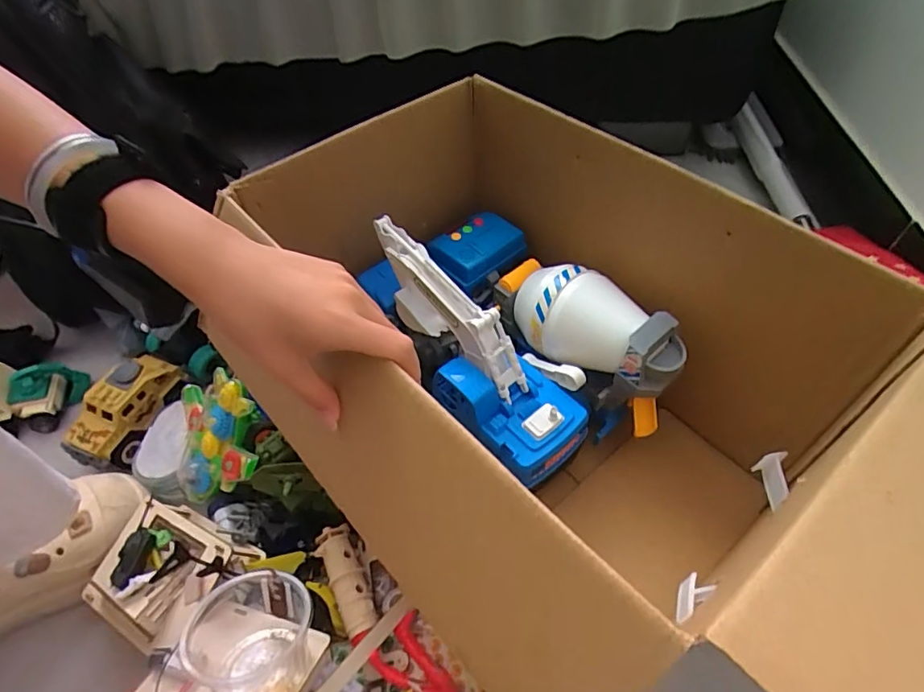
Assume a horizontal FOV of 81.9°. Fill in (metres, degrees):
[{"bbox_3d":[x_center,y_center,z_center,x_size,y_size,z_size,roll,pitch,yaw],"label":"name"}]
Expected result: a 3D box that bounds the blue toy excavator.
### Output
[{"bbox_3d":[0.001,0.002,0.471,0.094,0.110,0.260,-35,77,-22],"label":"blue toy excavator"}]

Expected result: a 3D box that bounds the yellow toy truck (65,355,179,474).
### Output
[{"bbox_3d":[-0.330,0.062,0.529,0.063,0.052,0.115,16,54,15],"label":"yellow toy truck"}]

